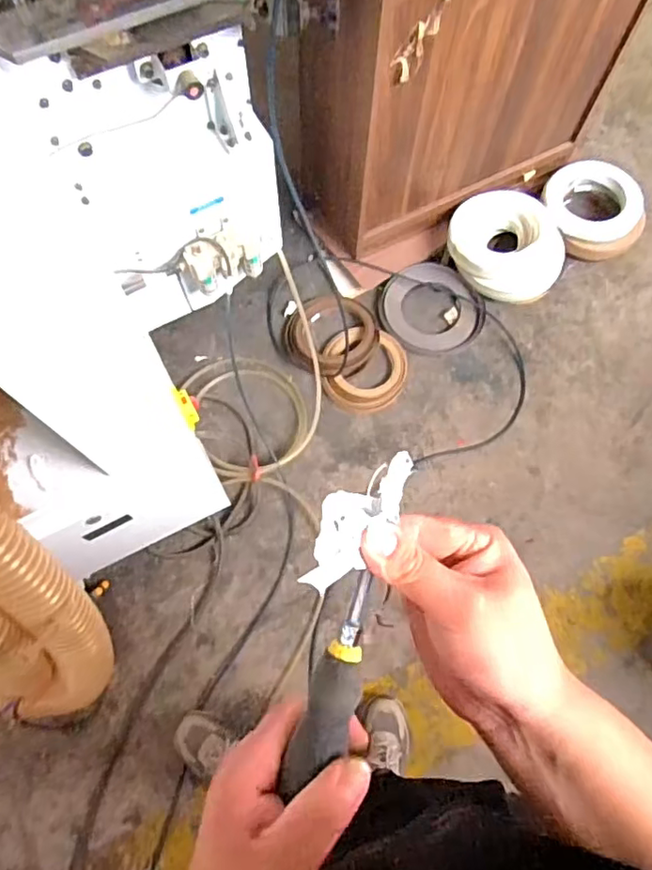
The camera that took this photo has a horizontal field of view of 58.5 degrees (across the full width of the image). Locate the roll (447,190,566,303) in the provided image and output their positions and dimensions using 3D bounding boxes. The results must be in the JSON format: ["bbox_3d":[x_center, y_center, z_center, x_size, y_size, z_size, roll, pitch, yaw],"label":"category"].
[{"bbox_3d":[0.562,-0.586,1.797,0.373,0.174,0.253,6,66,0],"label":"roll"}]

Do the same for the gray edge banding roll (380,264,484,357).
[{"bbox_3d":[0.317,-0.384,1.776,0.313,0.050,0.305,0,69,0],"label":"gray edge banding roll"}]

